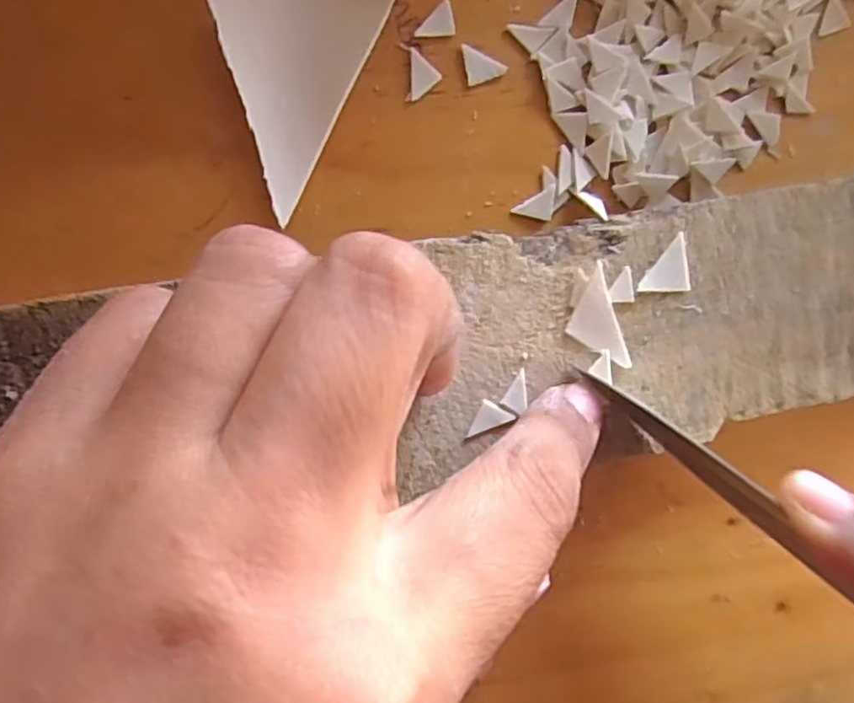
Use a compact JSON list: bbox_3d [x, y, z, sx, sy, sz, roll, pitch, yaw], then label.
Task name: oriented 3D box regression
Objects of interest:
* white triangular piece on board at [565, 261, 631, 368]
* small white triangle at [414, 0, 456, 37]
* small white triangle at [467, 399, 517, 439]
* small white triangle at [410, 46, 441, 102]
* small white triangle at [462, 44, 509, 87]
[{"bbox_3d":[0.037,-0.006,0.146,0.011,0.004,0.023,-19,97,-7],"label":"white triangular piece on board"},{"bbox_3d":[0.002,-0.076,0.152,0.009,0.004,0.008,-8,96,-12],"label":"small white triangle"},{"bbox_3d":[0.014,0.016,0.143,0.007,0.004,0.009,29,89,-10],"label":"small white triangle"},{"bbox_3d":[0.000,-0.063,0.152,0.007,0.004,0.011,-2,93,-11],"label":"small white triangle"},{"bbox_3d":[0.014,-0.067,0.153,0.009,0.004,0.009,-13,96,-8],"label":"small white triangle"}]

